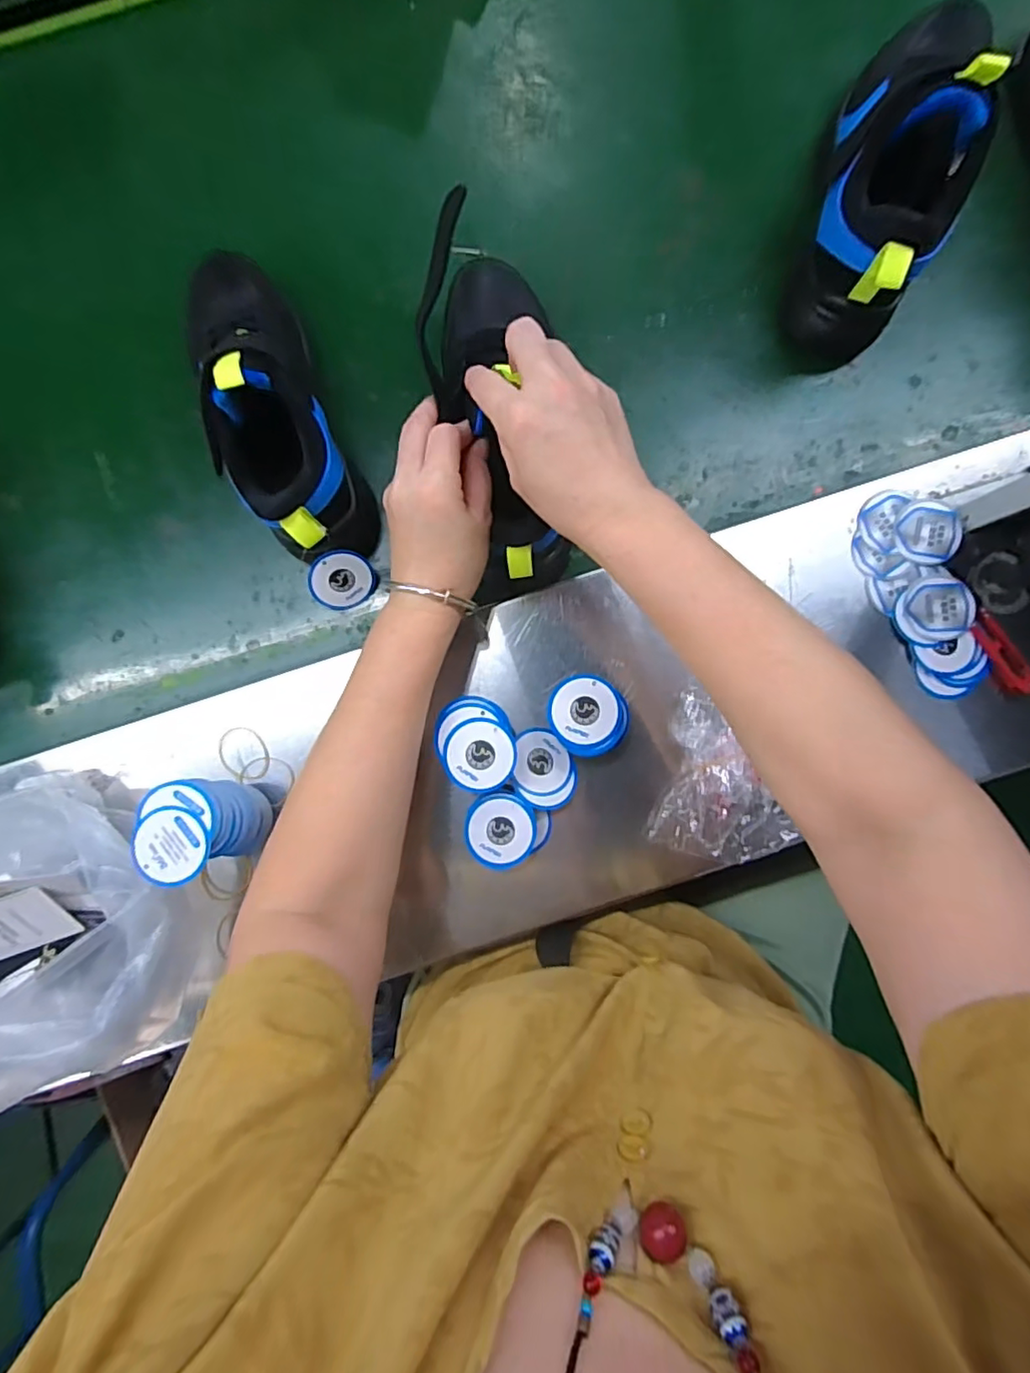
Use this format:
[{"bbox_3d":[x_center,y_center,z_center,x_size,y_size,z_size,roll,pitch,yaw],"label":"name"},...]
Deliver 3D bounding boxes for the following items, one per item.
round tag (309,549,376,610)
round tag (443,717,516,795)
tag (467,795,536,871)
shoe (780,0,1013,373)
[{"bbox_3d":[-0.136,-0.083,0.466,0.050,0.006,0.047,-15,123,-24],"label":"round tag"},{"bbox_3d":[-0.024,0.047,0.404,0.048,0.004,0.049,3,89,-1],"label":"round tag"},{"bbox_3d":[-0.010,0.104,0.422,0.048,0.011,0.050,5,88,-2],"label":"tag"},{"bbox_3d":[0.278,-0.384,0.417,0.079,0.131,0.263,16,90,0],"label":"shoe"}]

